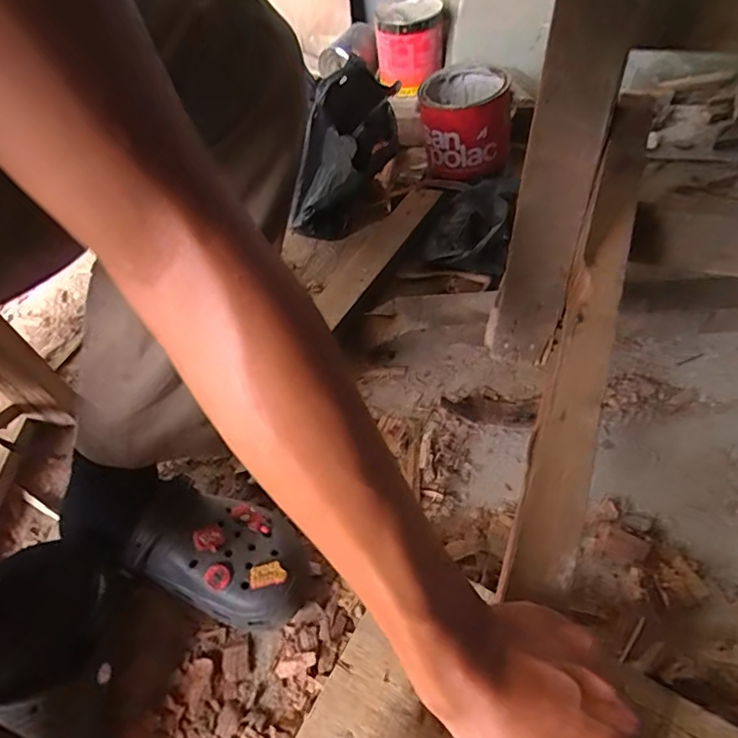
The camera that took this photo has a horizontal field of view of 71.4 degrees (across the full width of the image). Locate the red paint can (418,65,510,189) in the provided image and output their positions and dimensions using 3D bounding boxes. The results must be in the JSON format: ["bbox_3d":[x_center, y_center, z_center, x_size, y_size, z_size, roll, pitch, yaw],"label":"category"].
[{"bbox_3d":[0.168,-0.425,0.900,0.150,0.134,0.153,7,51,11],"label":"red paint can"}]

